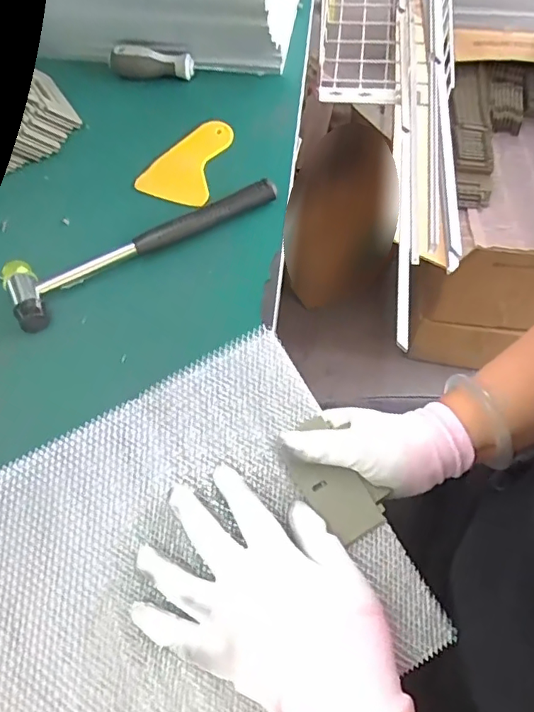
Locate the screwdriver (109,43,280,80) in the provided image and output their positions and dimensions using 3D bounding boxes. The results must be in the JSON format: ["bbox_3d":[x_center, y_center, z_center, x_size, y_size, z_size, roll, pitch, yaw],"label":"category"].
[{"bbox_3d":[-0.075,-0.298,0.548,0.168,0.032,0.024,2,66,5],"label":"screwdriver"}]

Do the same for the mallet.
[{"bbox_3d":[-0.108,-0.102,0.461,0.238,0.021,0.059,-29,67,-11],"label":"mallet"}]

